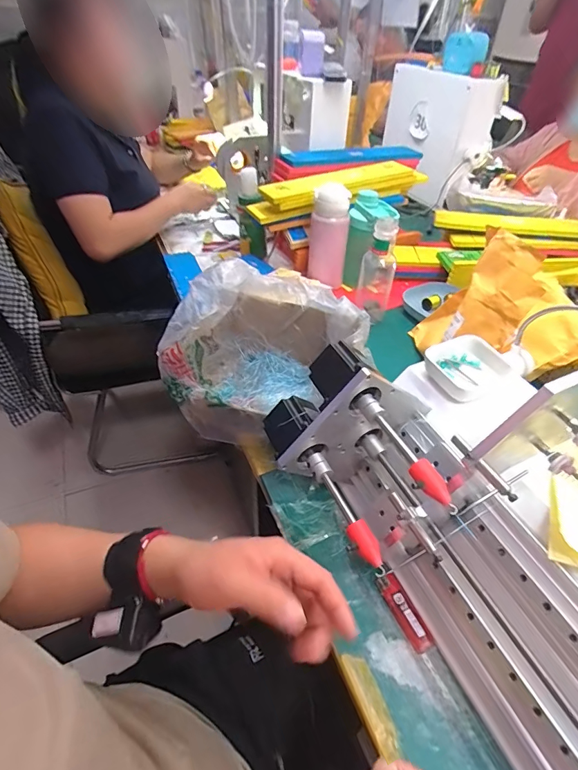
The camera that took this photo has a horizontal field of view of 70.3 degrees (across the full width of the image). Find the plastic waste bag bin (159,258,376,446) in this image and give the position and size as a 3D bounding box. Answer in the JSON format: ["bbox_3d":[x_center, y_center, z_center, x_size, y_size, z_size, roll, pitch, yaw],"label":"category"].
[{"bbox_3d":[-0.043,-0.053,0.615,0.279,0.165,0.214,-21,48,-22],"label":"plastic waste bag bin"}]

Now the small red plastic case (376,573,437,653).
[{"bbox_3d":[0.122,0.239,0.433,0.023,0.011,0.076,-17,47,-19],"label":"small red plastic case"}]

